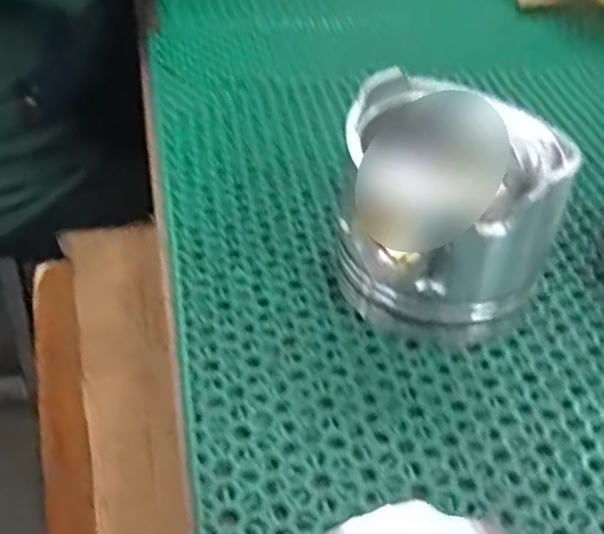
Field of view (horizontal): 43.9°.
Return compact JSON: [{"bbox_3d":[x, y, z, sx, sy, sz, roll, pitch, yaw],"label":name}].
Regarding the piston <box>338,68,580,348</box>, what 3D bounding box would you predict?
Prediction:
[{"bbox_3d":[0.076,-0.033,0.395,0.104,0.108,0.104,8,42,6],"label":"piston"}]

